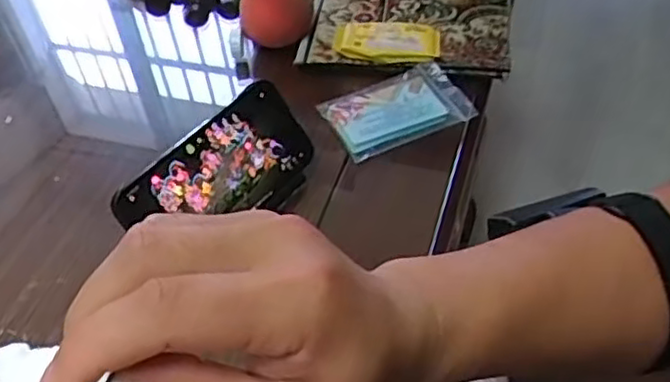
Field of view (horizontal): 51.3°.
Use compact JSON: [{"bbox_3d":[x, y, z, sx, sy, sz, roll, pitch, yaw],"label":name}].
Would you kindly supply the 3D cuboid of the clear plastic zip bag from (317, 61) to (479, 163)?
[{"bbox_3d":[0.054,-0.070,0.617,0.116,0.017,0.076,-19,48,-13],"label":"clear plastic zip bag"}]

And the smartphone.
[{"bbox_3d":[-0.081,-0.011,0.523,0.160,0.087,0.010,-46,24,-29],"label":"smartphone"}]

